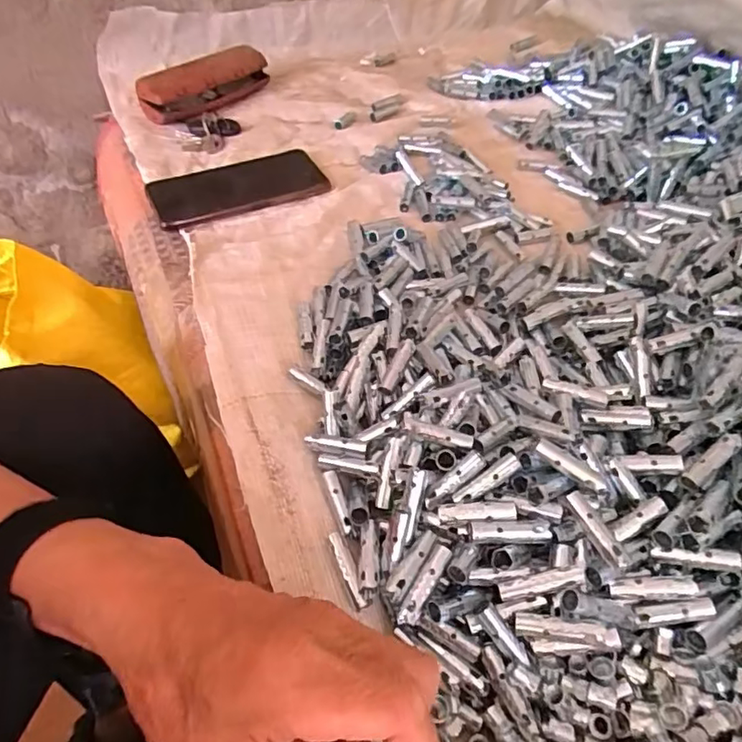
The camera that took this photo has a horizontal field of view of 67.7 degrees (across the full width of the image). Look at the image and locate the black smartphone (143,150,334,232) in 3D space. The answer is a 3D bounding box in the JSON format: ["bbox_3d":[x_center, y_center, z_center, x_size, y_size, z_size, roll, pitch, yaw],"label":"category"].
[{"bbox_3d":[-0.130,-0.183,0.546,0.164,0.014,0.087,-18,52,-14],"label":"black smartphone"}]

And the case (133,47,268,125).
[{"bbox_3d":[-0.196,-0.337,0.662,0.048,0.053,0.156,33,58,25],"label":"case"}]

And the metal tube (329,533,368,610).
[{"bbox_3d":[-0.013,0.104,0.290,0.005,0.004,0.044,-19,52,-14],"label":"metal tube"}]

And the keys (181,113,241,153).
[{"bbox_3d":[-0.179,-0.269,0.616,0.054,0.026,0.065,-2,50,-1],"label":"keys"}]

